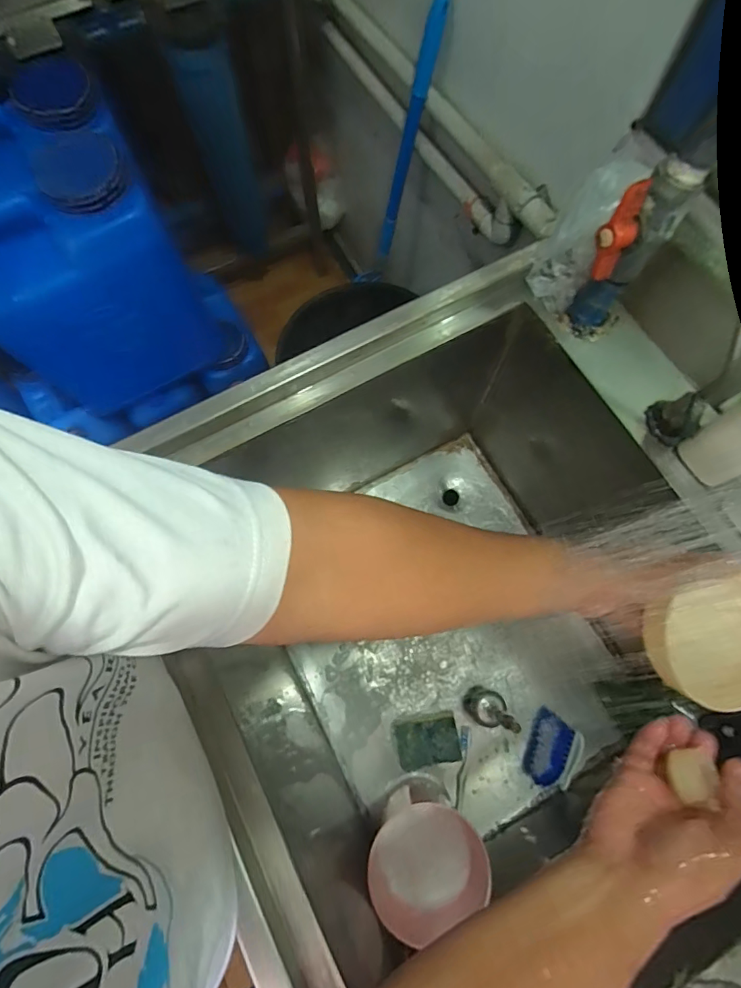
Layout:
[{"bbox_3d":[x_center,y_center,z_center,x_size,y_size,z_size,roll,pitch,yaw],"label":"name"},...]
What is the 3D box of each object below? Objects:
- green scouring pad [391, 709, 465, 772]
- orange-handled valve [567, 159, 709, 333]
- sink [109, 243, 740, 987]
[{"bbox_3d":[0.094,0.403,0.742,0.104,0.035,0.077,-10,73,-2],"label":"green scouring pad"},{"bbox_3d":[0.257,-0.240,0.463,0.057,0.151,0.067,40,78,12],"label":"orange-handled valve"},{"bbox_3d":[0.143,0.175,0.631,0.709,0.440,0.719,-22,74,-6],"label":"sink"}]

